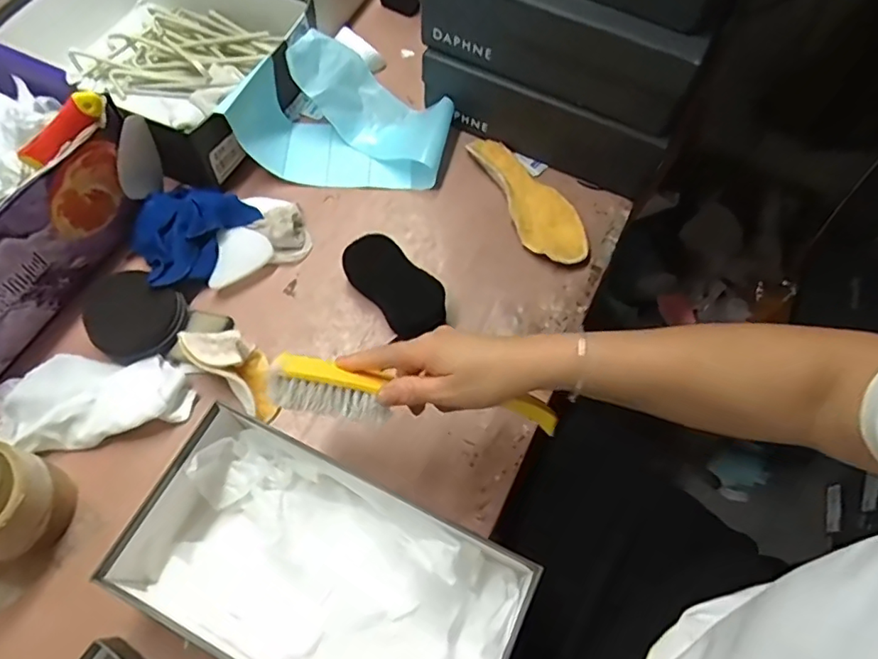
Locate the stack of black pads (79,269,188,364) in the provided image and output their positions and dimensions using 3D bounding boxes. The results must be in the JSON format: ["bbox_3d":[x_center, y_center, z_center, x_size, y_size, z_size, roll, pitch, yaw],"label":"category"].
[{"bbox_3d":[-0.309,-0.014,0.569,0.090,0.016,0.087,44,76,-14],"label":"stack of black pads"}]

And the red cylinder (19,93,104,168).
[{"bbox_3d":[-0.341,-0.181,0.509,0.018,0.021,0.085,40,84,15],"label":"red cylinder"}]

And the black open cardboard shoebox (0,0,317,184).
[{"bbox_3d":[-0.343,-0.348,0.699,0.349,0.096,0.267,29,66,11],"label":"black open cardboard shoebox"}]

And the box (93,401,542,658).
[{"bbox_3d":[-0.090,0.198,0.456,0.298,0.088,0.163,23,65,8],"label":"box"}]

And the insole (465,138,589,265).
[{"bbox_3d":[0.109,-0.159,0.672,0.075,0.020,0.204,-24,68,-14],"label":"insole"}]

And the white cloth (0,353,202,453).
[{"bbox_3d":[-0.331,0.060,0.538,0.174,0.030,0.096,-9,65,-7],"label":"white cloth"}]

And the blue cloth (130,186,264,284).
[{"bbox_3d":[-0.279,-0.107,0.611,0.101,0.049,0.139,23,65,8],"label":"blue cloth"}]

